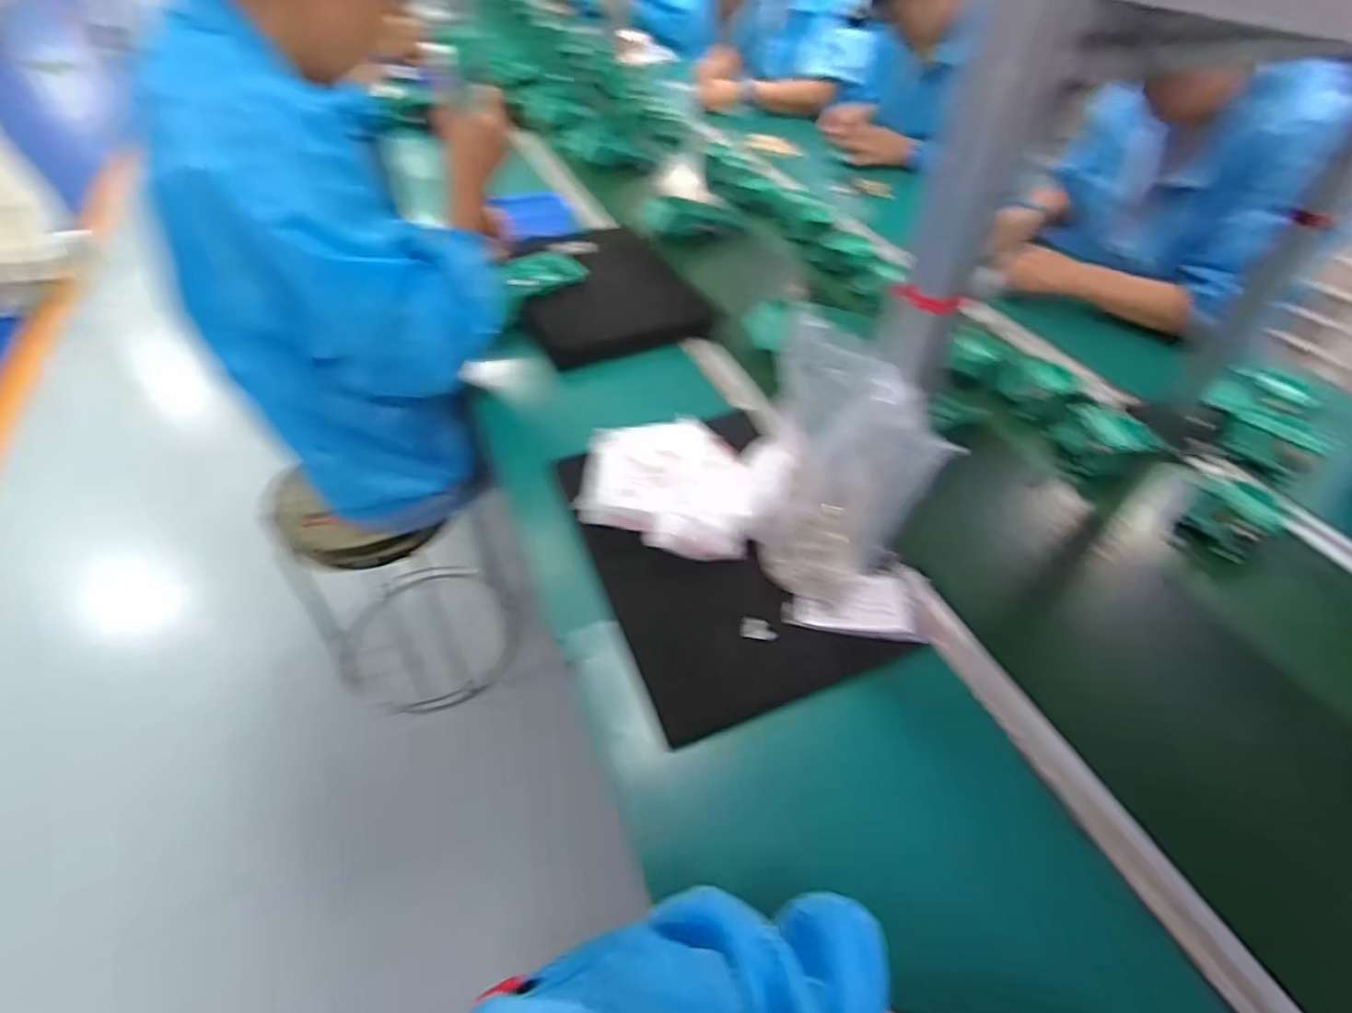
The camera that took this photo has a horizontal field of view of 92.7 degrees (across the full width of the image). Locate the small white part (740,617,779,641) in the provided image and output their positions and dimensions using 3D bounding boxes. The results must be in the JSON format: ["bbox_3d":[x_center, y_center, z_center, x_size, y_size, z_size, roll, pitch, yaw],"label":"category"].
[{"bbox_3d":[0.072,0.106,0.557,0.032,0.004,0.020,12,45,10],"label":"small white part"}]

